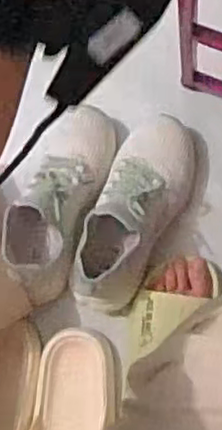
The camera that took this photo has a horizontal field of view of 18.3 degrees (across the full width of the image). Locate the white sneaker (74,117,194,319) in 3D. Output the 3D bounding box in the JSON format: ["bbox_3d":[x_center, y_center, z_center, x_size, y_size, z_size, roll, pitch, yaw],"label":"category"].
[{"bbox_3d":[0.030,0.001,0.839,0.091,0.106,0.255,21,87,10],"label":"white sneaker"}]

